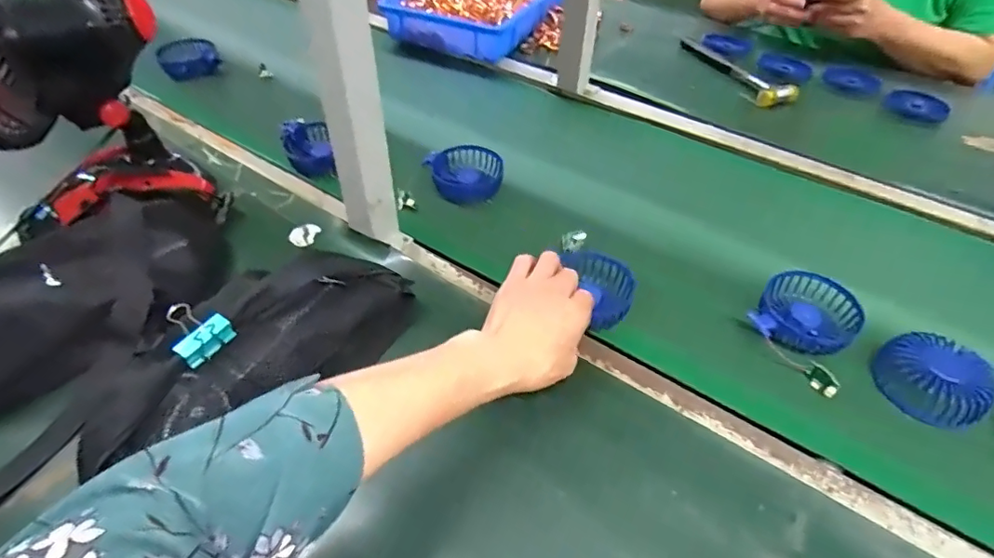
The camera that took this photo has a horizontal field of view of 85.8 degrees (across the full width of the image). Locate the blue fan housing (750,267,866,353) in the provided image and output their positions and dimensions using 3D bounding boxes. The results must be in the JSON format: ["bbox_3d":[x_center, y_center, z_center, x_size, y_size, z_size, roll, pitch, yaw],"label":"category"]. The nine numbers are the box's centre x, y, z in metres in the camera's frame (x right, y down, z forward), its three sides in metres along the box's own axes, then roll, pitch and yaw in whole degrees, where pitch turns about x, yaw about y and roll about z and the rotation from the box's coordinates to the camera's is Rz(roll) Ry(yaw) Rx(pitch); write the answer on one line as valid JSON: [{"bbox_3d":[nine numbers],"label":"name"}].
[{"bbox_3d":[0.299,0.032,0.513,0.085,0.026,0.087,30,53,23],"label":"blue fan housing"}]

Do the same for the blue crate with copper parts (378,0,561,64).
[{"bbox_3d":[-0.026,-0.520,1.012,0.273,0.069,0.349,14,49,12],"label":"blue crate with copper parts"}]

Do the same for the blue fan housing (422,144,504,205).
[{"bbox_3d":[-0.040,-0.130,0.657,0.093,0.041,0.060,5,48,3],"label":"blue fan housing"}]

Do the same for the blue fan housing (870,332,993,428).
[{"bbox_3d":[0.389,0.088,0.479,0.089,0.034,0.086,-28,54,-24],"label":"blue fan housing"}]

